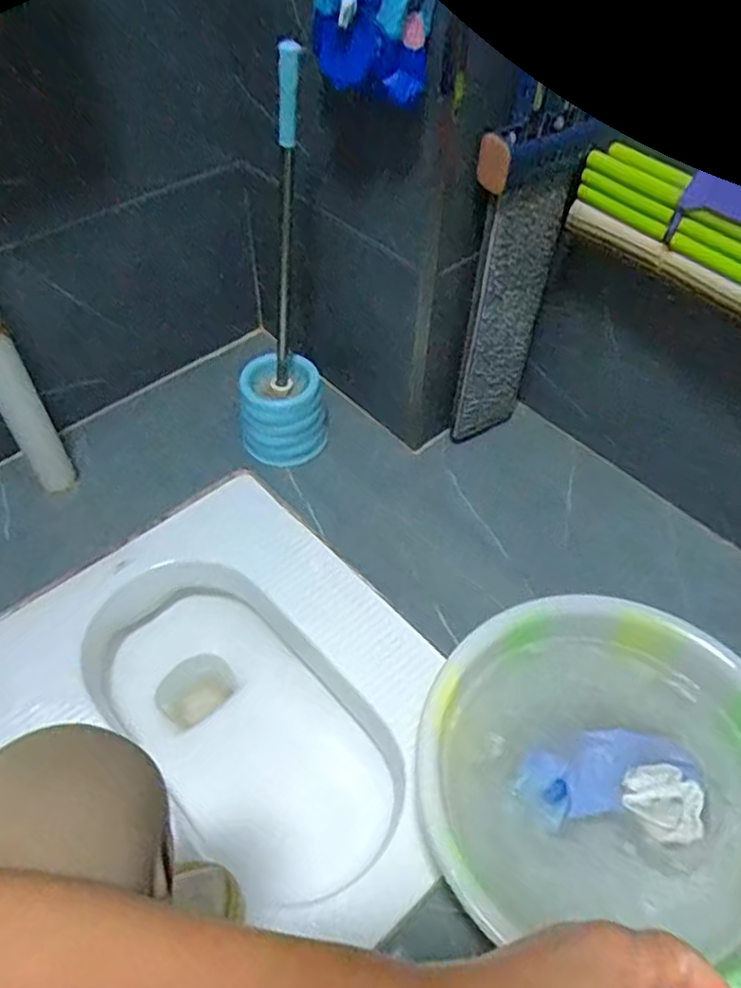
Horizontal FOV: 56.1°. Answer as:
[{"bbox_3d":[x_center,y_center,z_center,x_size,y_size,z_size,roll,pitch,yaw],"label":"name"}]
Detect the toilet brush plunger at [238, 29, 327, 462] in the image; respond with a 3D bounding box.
[{"bbox_3d":[-0.124,-0.241,0.845,0.119,0.501,0.102,-6,51,-7],"label":"toilet brush plunger"}]

